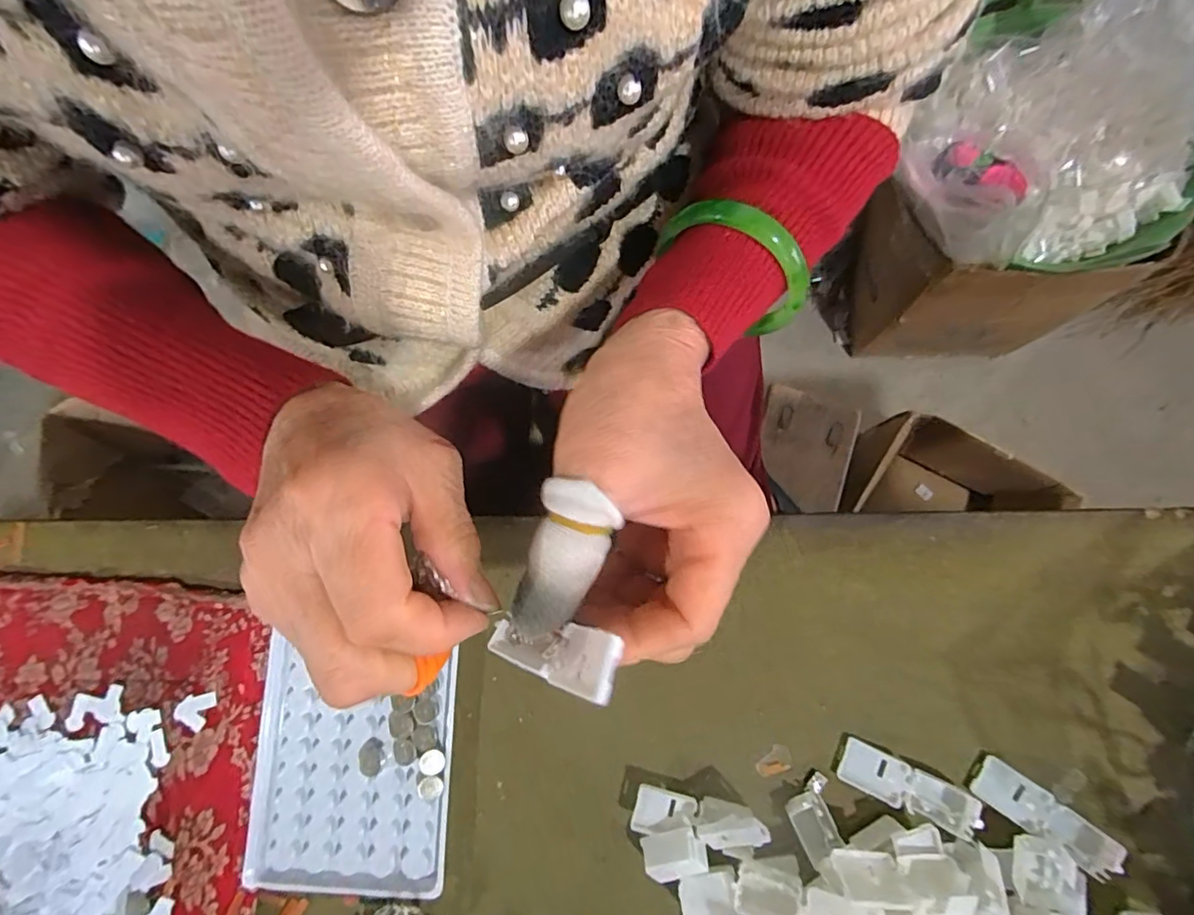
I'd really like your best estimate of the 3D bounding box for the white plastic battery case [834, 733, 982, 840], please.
[{"bbox_3d":[0.139,0.148,0.239,0.055,0.012,0.020,23,83,7],"label":"white plastic battery case"}]

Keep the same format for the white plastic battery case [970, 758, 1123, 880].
[{"bbox_3d":[0.199,0.159,0.236,0.056,0.012,0.020,34,85,8],"label":"white plastic battery case"}]

